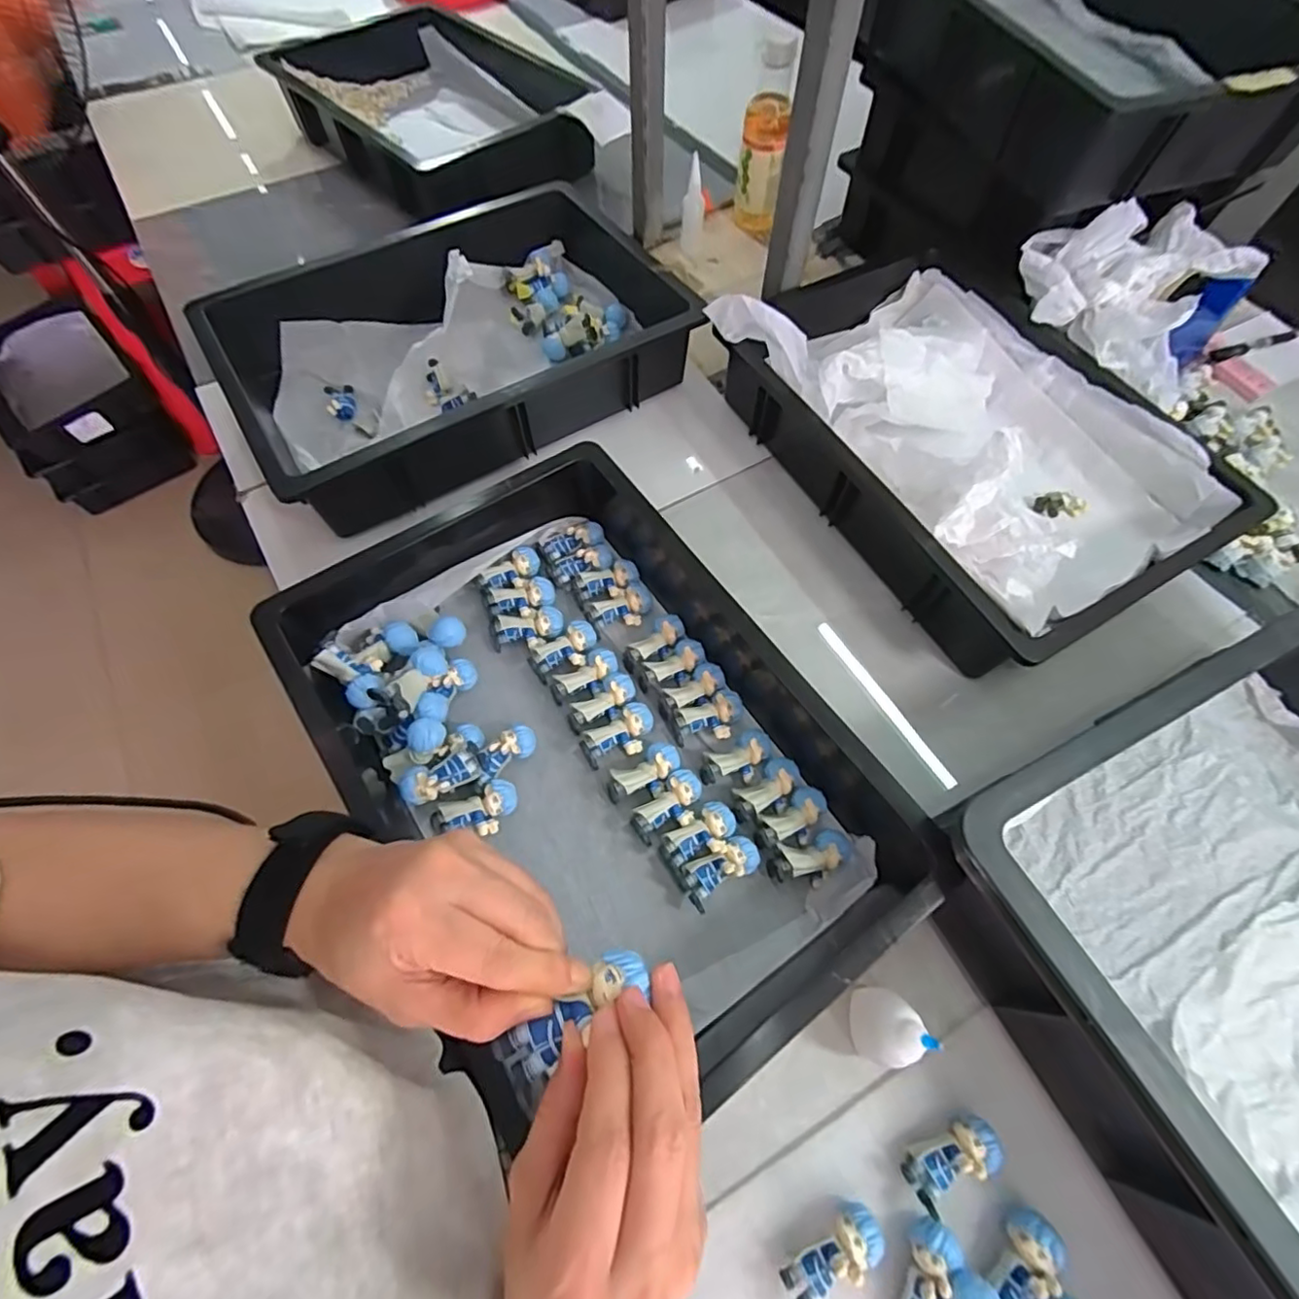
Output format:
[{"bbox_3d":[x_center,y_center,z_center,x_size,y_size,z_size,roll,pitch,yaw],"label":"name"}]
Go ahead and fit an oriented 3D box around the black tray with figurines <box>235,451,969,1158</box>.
[{"bbox_3d":[-0.033,0.072,0.454,0.319,0.086,0.474,-33,69,-15],"label":"black tray with figurines"}]

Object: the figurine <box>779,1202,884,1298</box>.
[{"bbox_3d":[0.109,0.358,0.346,0.062,0.036,0.027,-36,70,-16],"label":"figurine"}]

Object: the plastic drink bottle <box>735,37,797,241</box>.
[{"bbox_3d":[0.149,-0.648,0.792,0.060,0.134,0.047,9,65,4],"label":"plastic drink bottle"}]

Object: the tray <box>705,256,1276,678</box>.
[{"bbox_3d":[0.304,-0.217,0.583,0.305,0.118,0.443,-29,68,-13],"label":"tray"}]

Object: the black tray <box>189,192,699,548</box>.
[{"bbox_3d":[-0.197,-0.329,0.646,0.455,0.104,0.311,-28,68,-13],"label":"black tray"}]

